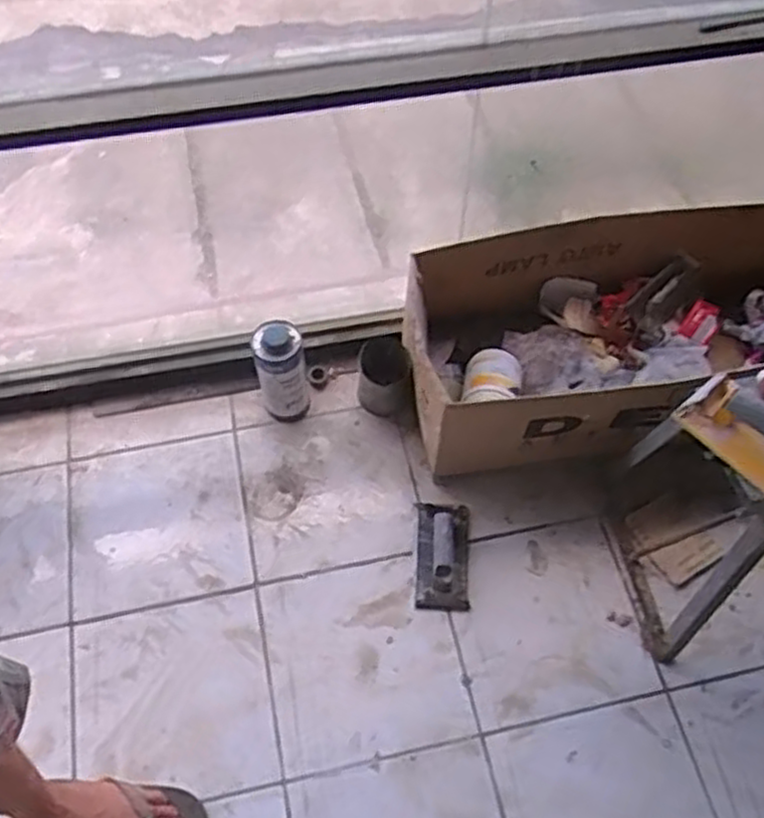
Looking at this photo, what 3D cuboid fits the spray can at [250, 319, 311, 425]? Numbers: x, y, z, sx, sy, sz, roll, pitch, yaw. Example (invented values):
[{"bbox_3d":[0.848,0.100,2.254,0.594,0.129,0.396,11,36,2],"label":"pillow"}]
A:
[{"bbox_3d":[-0.175,-0.057,1.374,0.084,0.209,0.077,0,59,-1],"label":"spray can"}]

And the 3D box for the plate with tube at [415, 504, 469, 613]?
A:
[{"bbox_3d":[0.098,0.240,1.278,0.087,0.028,0.174,2,58,1],"label":"plate with tube"}]

